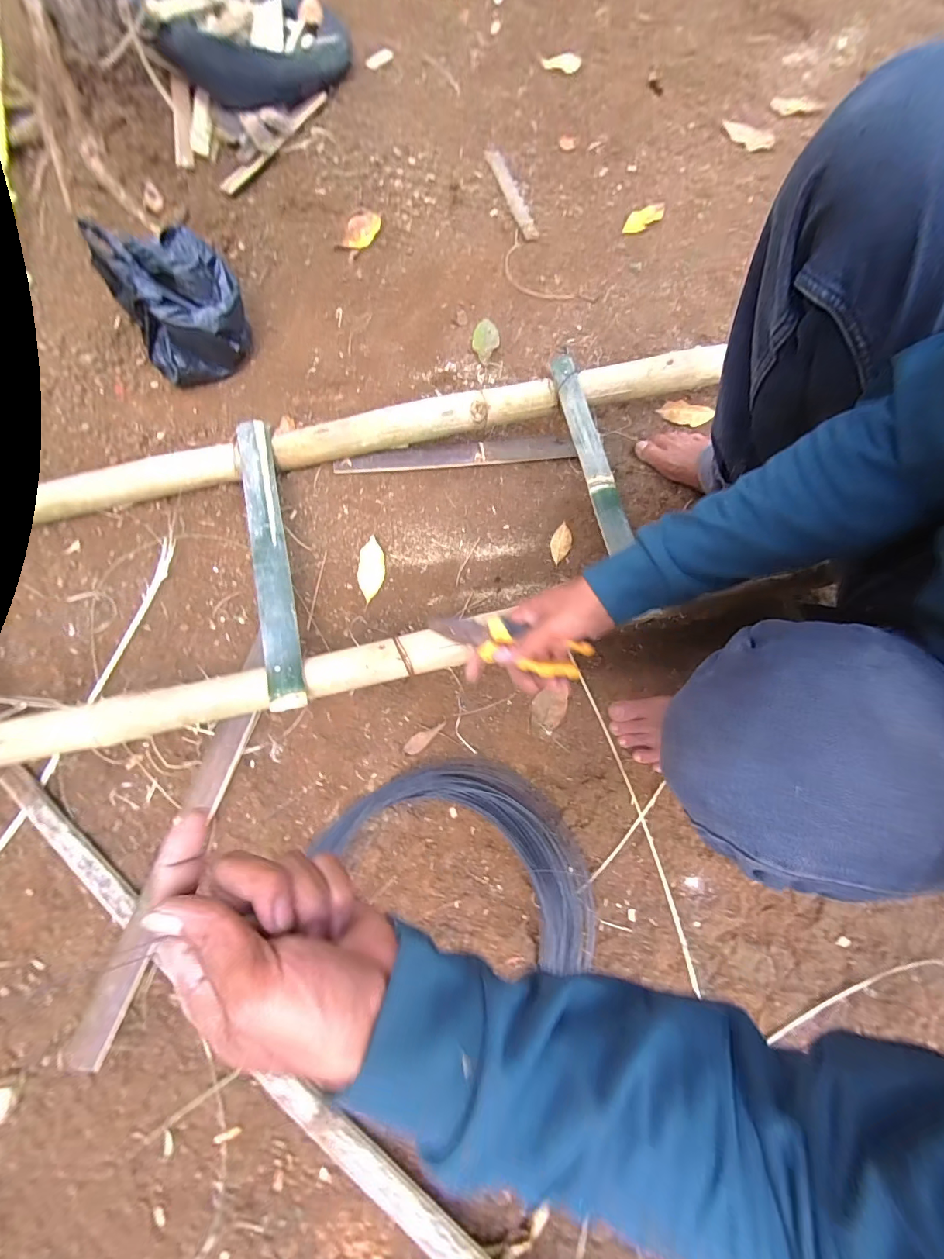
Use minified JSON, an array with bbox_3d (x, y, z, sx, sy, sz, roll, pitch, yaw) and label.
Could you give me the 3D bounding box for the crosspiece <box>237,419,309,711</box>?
[{"bbox_3d":[-0.255,-0.097,0.552,0.045,0.021,0.396,-14,75,-4],"label":"crosspiece"}]

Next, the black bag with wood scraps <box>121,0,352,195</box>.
[{"bbox_3d":[-0.413,-1.058,0.759,0.359,0.147,0.579,-25,76,-7],"label":"black bag with wood scraps"}]

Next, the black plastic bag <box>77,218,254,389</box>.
[{"bbox_3d":[-0.417,-0.473,0.623,0.157,0.132,0.171,-28,77,-8],"label":"black plastic bag"}]

